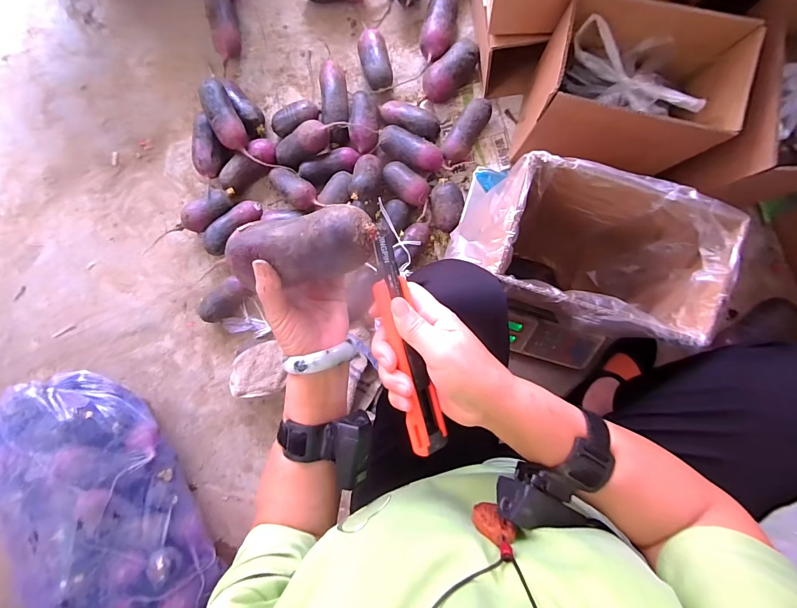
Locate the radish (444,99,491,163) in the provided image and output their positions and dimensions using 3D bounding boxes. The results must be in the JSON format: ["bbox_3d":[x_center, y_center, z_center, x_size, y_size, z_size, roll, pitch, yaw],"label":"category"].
[{"bbox_3d":[0.136,-0.347,0.728,0.054,0.052,0.132,34,94,2],"label":"radish"}]

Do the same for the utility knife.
[{"bbox_3d":[0.005,0.030,0.285,0.027,0.015,0.176,-14,91,4],"label":"utility knife"}]

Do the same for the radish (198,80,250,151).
[{"bbox_3d":[-0.346,-0.372,0.711,0.053,0.060,0.136,-23,89,3],"label":"radish"}]

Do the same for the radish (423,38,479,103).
[{"bbox_3d":[0.101,-0.467,0.726,0.069,0.062,0.125,42,94,1],"label":"radish"}]

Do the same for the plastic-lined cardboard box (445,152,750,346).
[{"bbox_3d":[0.233,-0.069,0.515,0.299,0.238,0.169,16,92,3],"label":"plastic-lined cardboard box"}]

